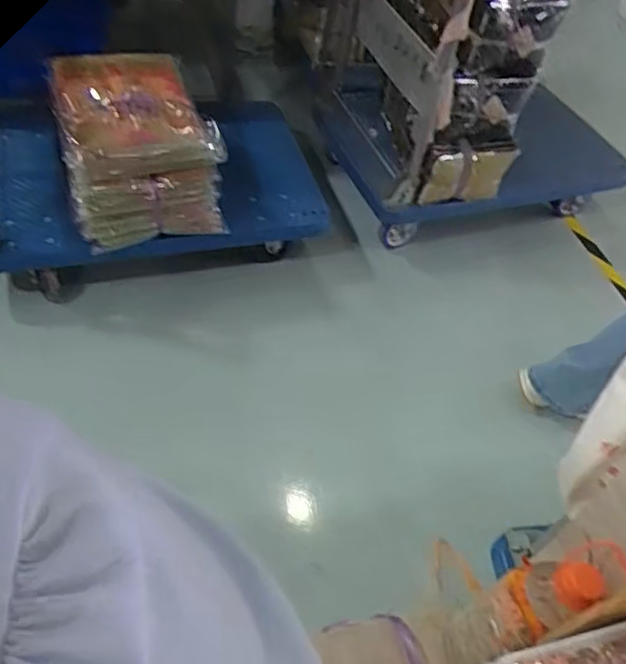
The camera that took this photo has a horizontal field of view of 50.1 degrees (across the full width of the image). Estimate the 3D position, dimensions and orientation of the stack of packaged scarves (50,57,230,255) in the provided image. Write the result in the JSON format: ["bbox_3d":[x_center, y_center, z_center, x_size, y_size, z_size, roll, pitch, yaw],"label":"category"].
[{"bbox_3d":[-0.384,-0.398,1.475,0.322,0.317,0.314,-11,52,-19],"label":"stack of packaged scarves"}]

